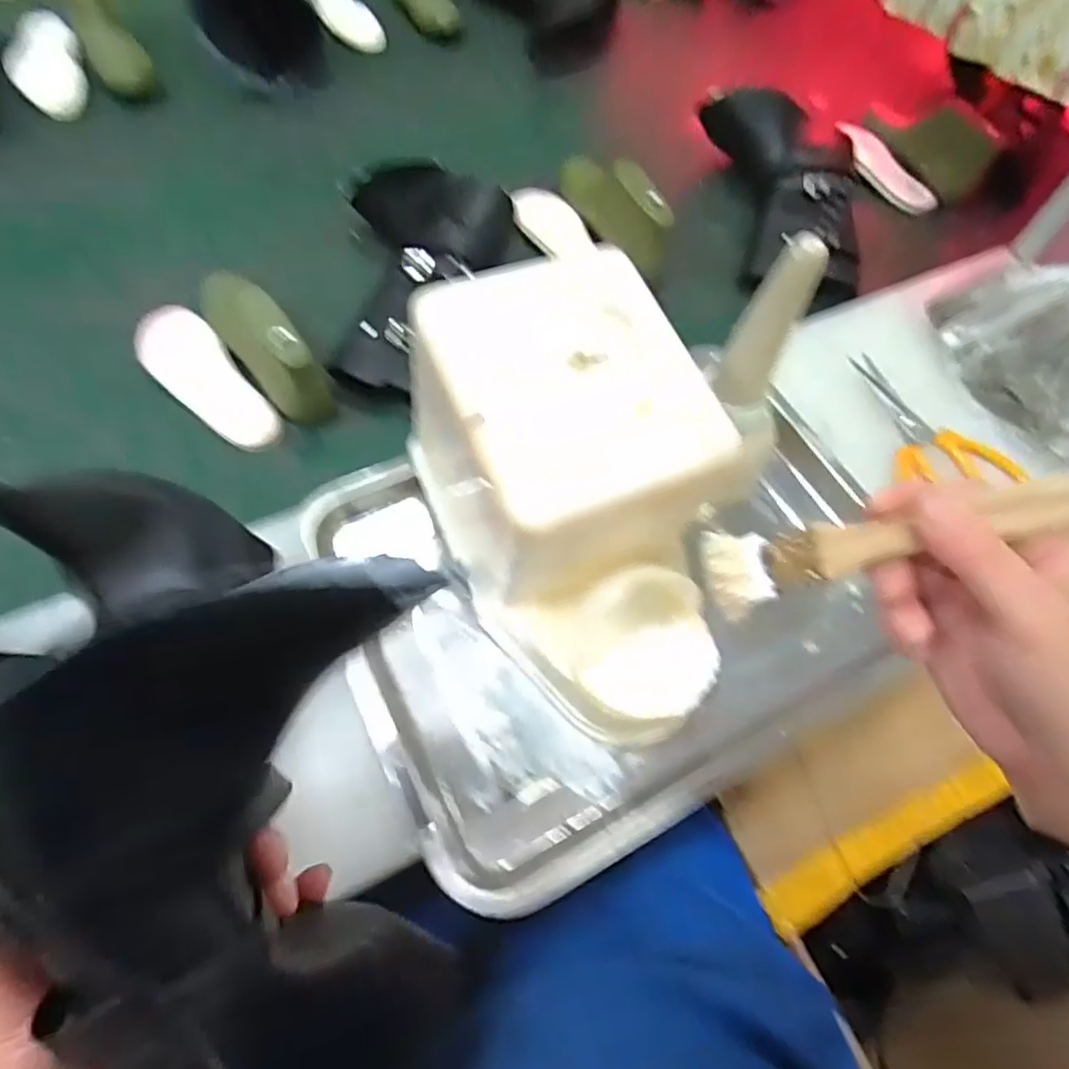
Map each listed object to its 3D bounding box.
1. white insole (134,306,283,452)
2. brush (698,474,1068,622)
[{"bbox_3d":[-0.282,-0.133,0.577,0.060,0.004,0.162,-39,81,-16],"label":"white insole"},{"bbox_3d":[0.130,0.001,0.238,0.136,0.020,0.025,-15,60,18],"label":"brush"}]

